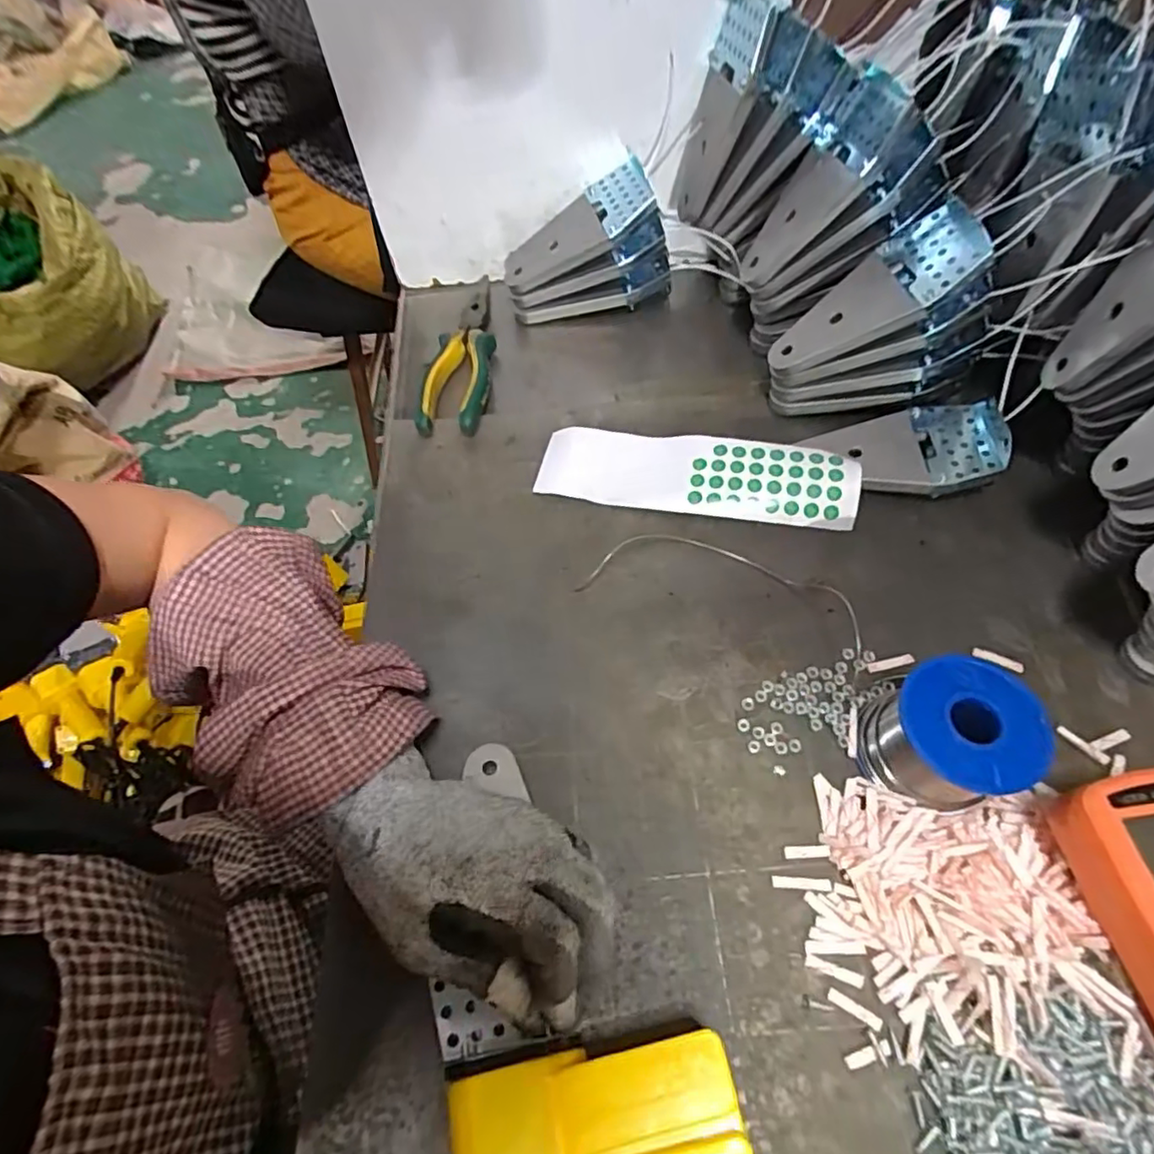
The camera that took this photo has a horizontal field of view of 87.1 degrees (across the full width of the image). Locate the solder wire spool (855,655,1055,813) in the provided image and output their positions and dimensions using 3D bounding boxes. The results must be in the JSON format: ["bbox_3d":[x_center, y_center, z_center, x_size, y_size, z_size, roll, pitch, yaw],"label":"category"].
[{"bbox_3d":[0.186,0.080,0.308,0.061,0.066,0.061,13,62,12],"label":"solder wire spool"}]

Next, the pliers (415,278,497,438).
[{"bbox_3d":[-0.086,-0.192,0.513,0.048,0.029,0.186,7,61,9],"label":"pliers"}]

